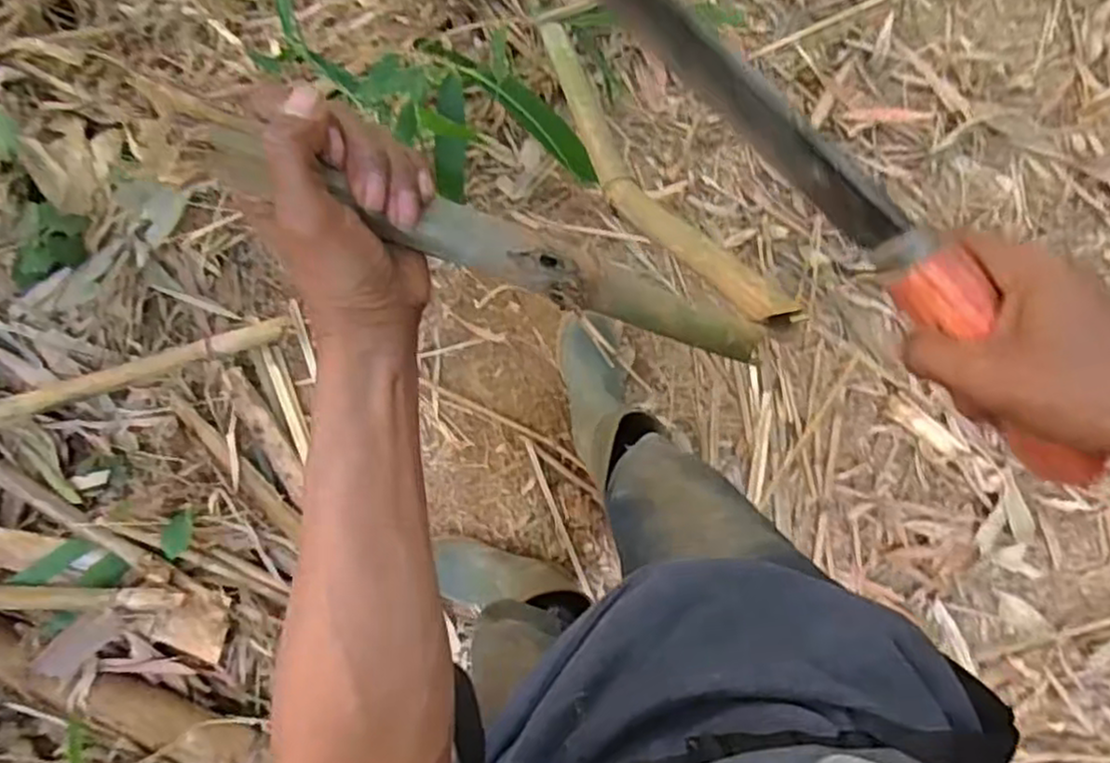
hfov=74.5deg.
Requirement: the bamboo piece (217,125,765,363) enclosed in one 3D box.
[{"bbox_3d":[0.001,-0.057,0.385,0.352,0.023,0.030,12,81,-42],"label":"bamboo piece"}]

